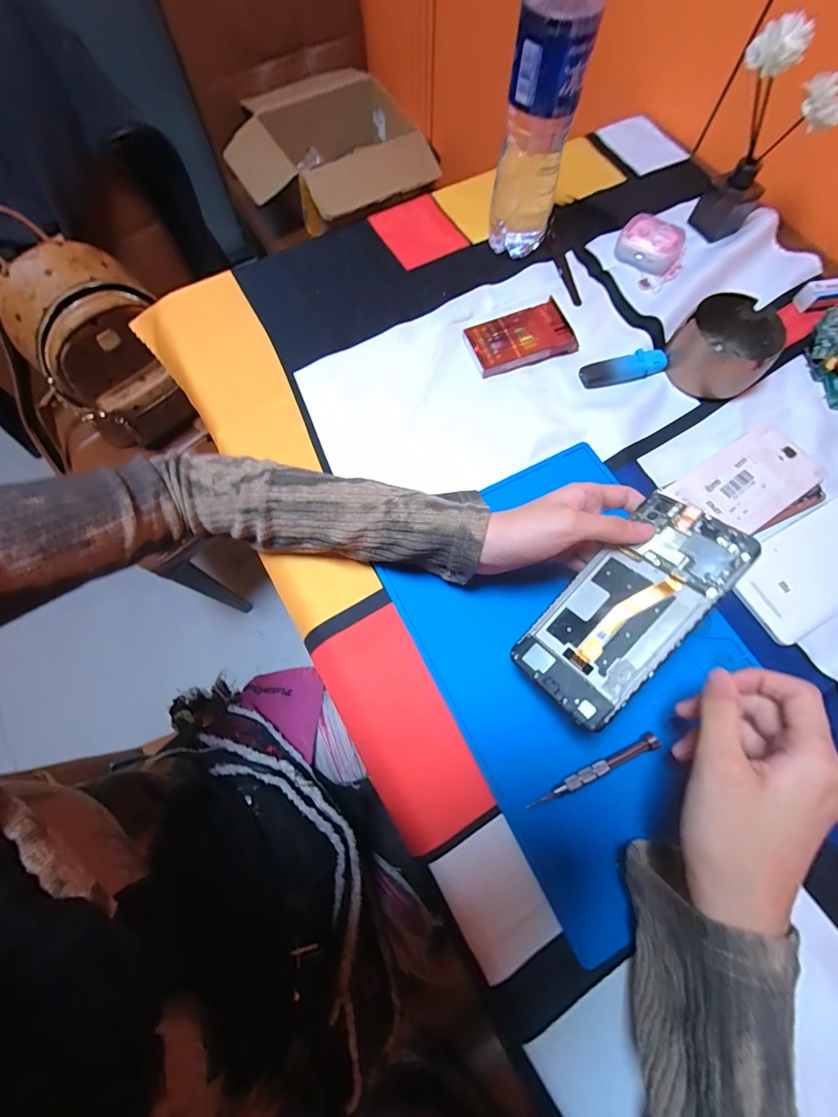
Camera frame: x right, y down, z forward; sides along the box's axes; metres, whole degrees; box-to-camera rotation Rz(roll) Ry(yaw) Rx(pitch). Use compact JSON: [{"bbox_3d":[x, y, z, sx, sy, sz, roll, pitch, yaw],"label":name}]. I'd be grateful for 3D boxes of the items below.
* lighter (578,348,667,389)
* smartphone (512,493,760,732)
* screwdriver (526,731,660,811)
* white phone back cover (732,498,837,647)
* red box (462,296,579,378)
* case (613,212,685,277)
[{"bbox_3d":[0.203,-0.188,0.403,0.085,0.009,0.029,-19,72,-6],"label":"lighter"},{"bbox_3d":[0.131,0.030,0.257,0.148,0.006,0.068,-48,55,1],"label":"smartphone"},{"bbox_3d":[0.124,0.151,0.287,0.102,0.007,0.010,-24,73,-8],"label":"screwdriver"},{"bbox_3d":[0.332,0.005,0.336,0.148,0.005,0.073,-28,73,-9],"label":"white phone back cover"},{"bbox_3d":[0.101,-0.222,0.411,0.102,0.017,0.058,-19,72,-6],"label":"red box"},{"bbox_3d":[0.255,-0.347,0.451,0.065,0.028,0.047,28,73,9],"label":"case"}]

